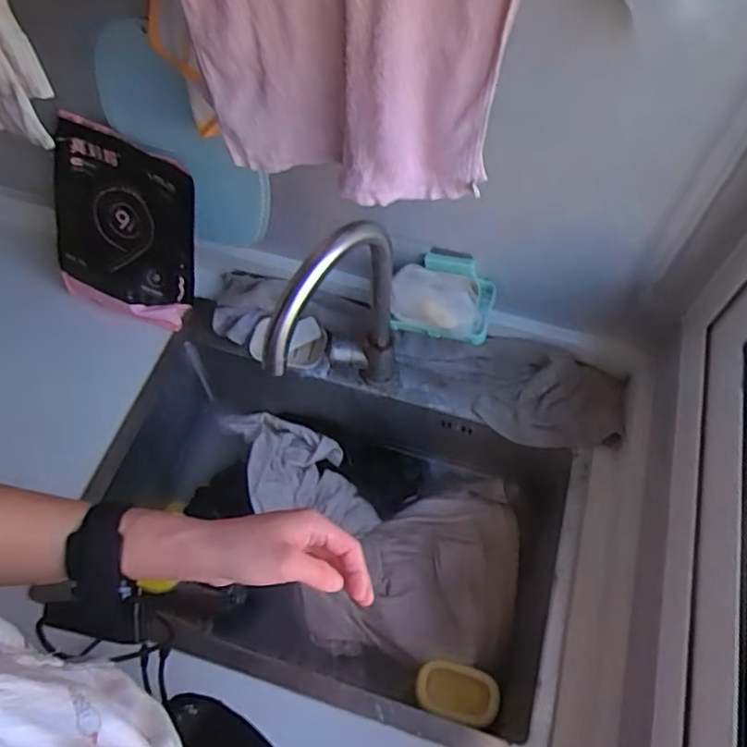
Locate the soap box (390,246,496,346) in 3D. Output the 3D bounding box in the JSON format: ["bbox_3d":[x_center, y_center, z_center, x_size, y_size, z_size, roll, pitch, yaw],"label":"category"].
[{"bbox_3d":[0.086,-0.096,0.783,0.124,0.049,0.094,13,61,7],"label":"soap box"}]

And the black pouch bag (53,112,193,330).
[{"bbox_3d":[-0.332,-0.188,0.832,0.180,0.252,0.037,16,32,1],"label":"black pouch bag"}]

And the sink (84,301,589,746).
[{"bbox_3d":[-0.054,0.203,0.848,0.604,0.168,0.410,17,61,9],"label":"sink"}]

